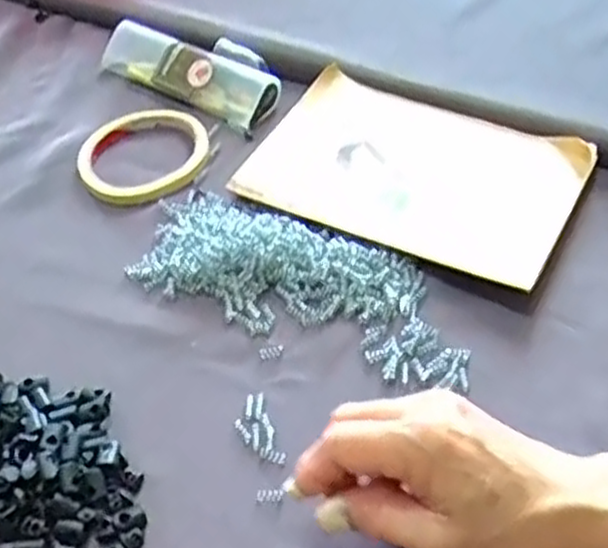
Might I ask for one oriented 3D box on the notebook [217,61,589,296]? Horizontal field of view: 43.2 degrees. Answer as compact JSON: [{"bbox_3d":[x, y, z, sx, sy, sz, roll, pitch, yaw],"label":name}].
[{"bbox_3d":[0.074,-0.068,0.507,0.199,0.020,0.133,22,52,21],"label":"notebook"}]

